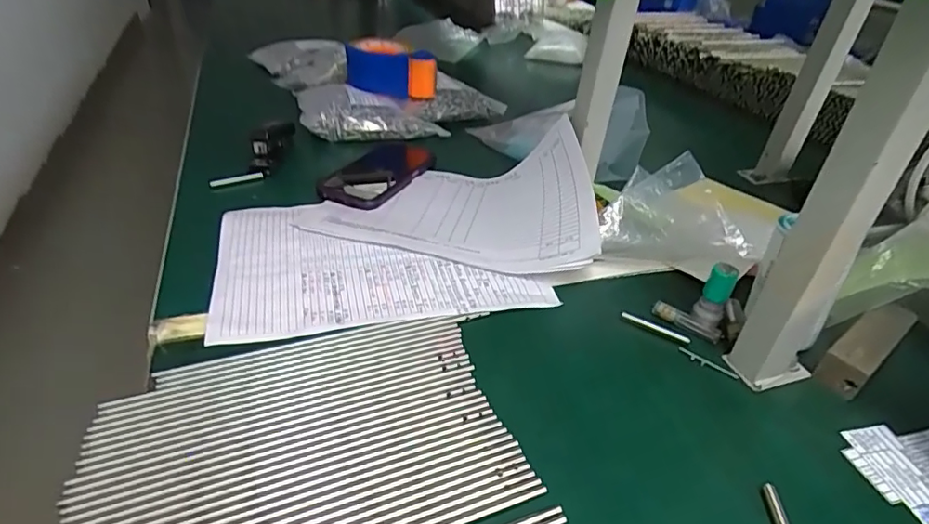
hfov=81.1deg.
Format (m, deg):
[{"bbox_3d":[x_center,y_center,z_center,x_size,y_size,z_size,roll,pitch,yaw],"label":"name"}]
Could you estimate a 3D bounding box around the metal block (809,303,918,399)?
[{"bbox_3d":[0.328,0.071,0.445,0.111,0.037,0.030,-20,43,-34],"label":"metal block"}]

